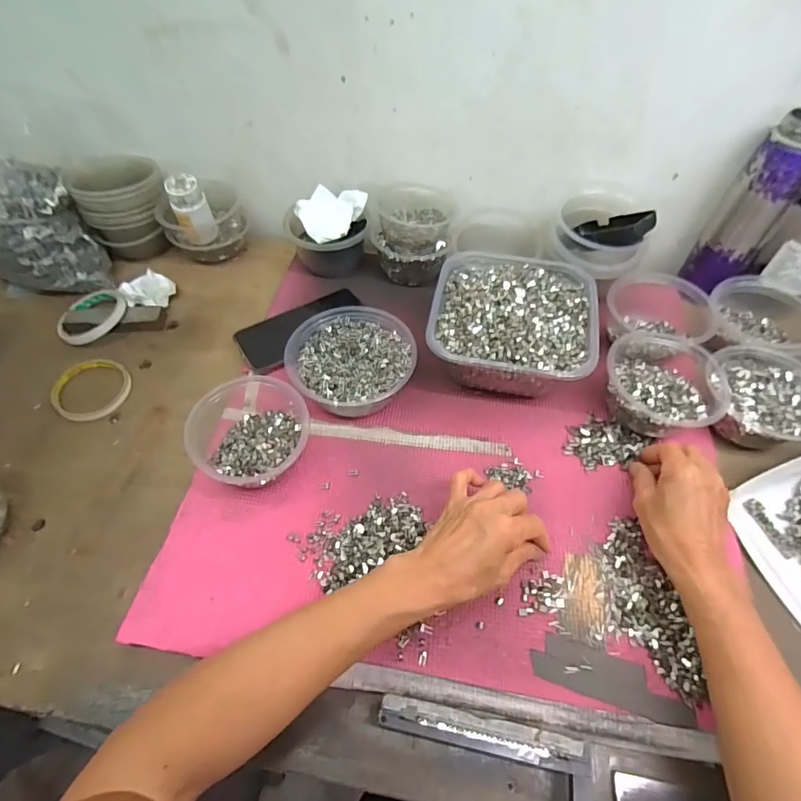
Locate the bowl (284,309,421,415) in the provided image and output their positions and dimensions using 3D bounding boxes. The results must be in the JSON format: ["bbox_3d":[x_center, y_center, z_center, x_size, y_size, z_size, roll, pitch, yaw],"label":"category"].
[{"bbox_3d":[-0.052,-0.039,0.519,0.132,0.058,0.125,0,54,0],"label":"bowl"}]

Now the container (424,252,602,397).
[{"bbox_3d":[0.123,-0.085,0.532,0.170,0.081,0.175,9,55,7],"label":"container"}]

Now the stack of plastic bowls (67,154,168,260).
[{"bbox_3d":[-0.377,-0.268,0.651,0.106,0.096,0.101,-15,57,-9],"label":"stack of plastic bowls"}]

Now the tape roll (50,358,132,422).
[{"bbox_3d":[-0.360,-0.013,0.546,0.084,0.015,0.081,0,56,1],"label":"tape roll"}]

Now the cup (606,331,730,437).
[{"bbox_3d":[0.275,-0.016,0.495,0.120,0.057,0.116,0,56,1],"label":"cup"}]

